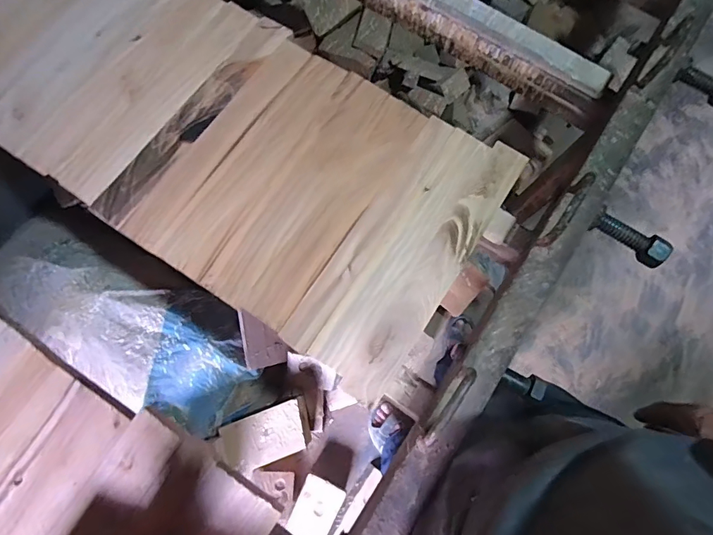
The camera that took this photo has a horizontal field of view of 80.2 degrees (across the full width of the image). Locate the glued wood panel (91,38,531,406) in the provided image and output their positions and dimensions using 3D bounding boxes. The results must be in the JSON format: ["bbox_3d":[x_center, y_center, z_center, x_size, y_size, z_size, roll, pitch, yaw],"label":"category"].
[{"bbox_3d":[-0.067,-0.123,0.669,0.527,0.035,0.432,34,77,7],"label":"glued wood panel"}]

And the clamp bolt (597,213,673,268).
[{"bbox_3d":[0.443,-0.049,0.685,0.116,0.036,0.043,38,77,8],"label":"clamp bolt"}]

